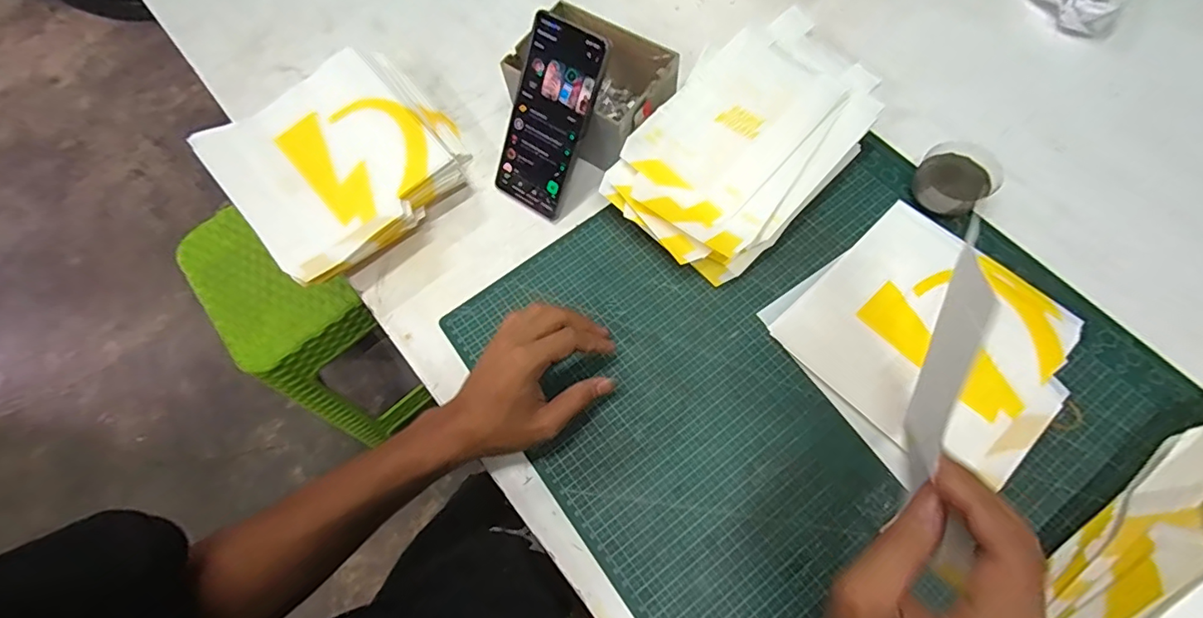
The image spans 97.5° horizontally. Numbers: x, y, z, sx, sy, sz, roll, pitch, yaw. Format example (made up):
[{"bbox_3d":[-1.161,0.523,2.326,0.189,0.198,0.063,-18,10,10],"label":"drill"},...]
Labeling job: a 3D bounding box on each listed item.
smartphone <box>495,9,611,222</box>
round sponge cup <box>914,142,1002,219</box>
[{"bbox_3d":[-0.049,-0.164,0.466,0.071,0.161,0.012,35,34,17],"label":"smartphone"},{"bbox_3d":[0.312,-0.114,0.467,0.056,0.034,0.059,-2,67,4],"label":"round sponge cup"}]

